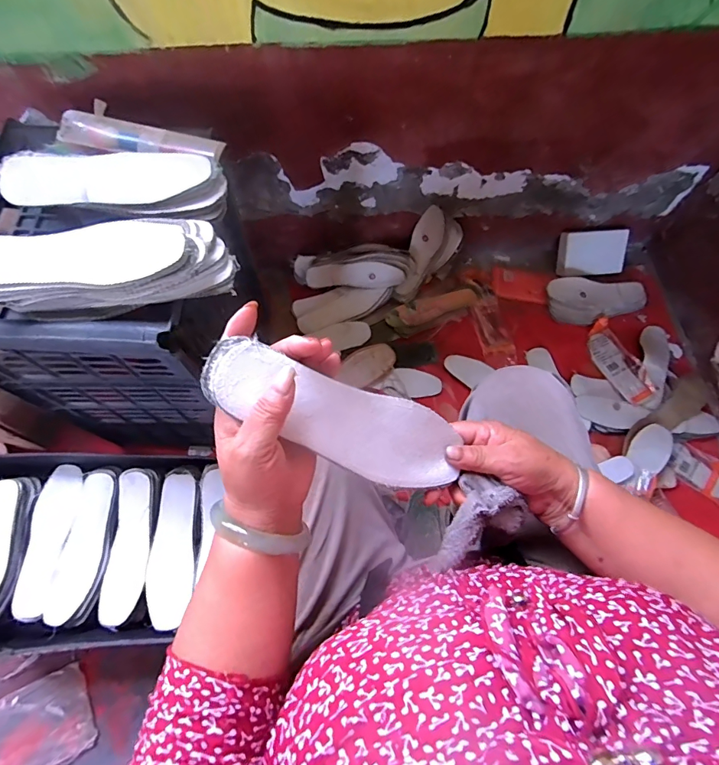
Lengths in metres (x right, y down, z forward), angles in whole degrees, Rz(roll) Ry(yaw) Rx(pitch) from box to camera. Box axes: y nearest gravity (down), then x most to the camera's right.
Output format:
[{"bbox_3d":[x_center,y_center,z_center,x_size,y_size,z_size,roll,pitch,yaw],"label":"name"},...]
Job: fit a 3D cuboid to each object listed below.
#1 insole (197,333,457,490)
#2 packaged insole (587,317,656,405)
[{"bbox_3d":[-0.010,0.034,0.325,0.214,0.009,0.064,20,84,-27],"label":"insole"},{"bbox_3d":[0.588,-0.050,0.969,0.077,0.021,0.204,-19,69,-9],"label":"packaged insole"}]

